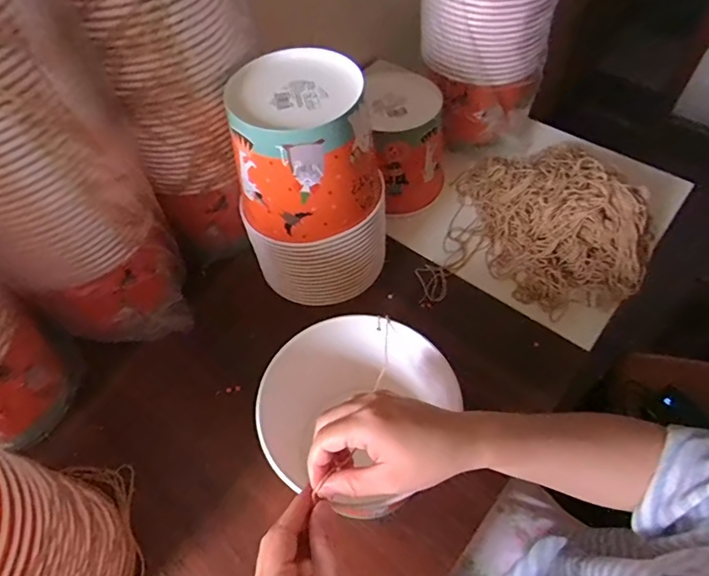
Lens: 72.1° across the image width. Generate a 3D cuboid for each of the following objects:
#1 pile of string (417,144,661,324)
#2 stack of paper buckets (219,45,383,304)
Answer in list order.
[{"bbox_3d":[0.253,-0.097,0.639,0.260,0.076,0.307,15,58,13],"label":"pile of string"},{"bbox_3d":[-0.045,-0.110,0.551,0.153,0.249,0.139,-6,56,-1],"label":"stack of paper buckets"}]

